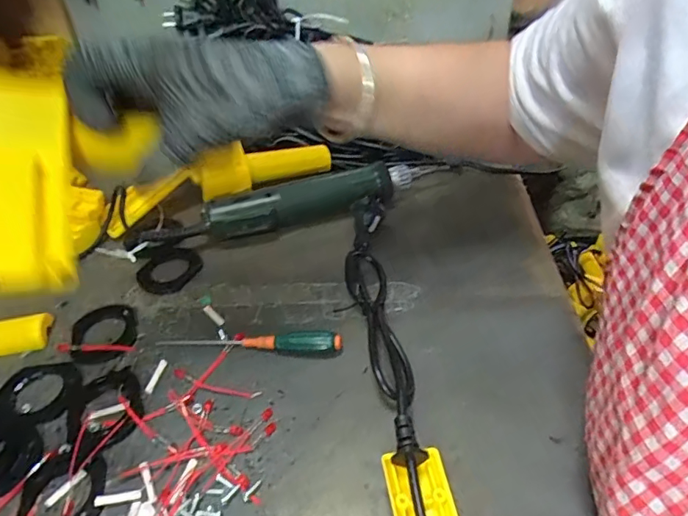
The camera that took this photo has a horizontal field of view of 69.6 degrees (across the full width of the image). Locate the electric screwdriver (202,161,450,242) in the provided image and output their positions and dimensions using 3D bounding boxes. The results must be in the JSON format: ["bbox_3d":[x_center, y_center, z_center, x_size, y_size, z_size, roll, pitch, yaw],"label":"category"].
[{"bbox_3d":[-0.014,-0.060,0.498,0.241,0.038,0.032,-13,43,-10],"label":"electric screwdriver"}]

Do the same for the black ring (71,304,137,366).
[{"bbox_3d":[-0.198,0.062,0.408,0.052,0.008,0.063,-23,45,-20],"label":"black ring"}]

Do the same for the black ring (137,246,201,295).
[{"bbox_3d":[-0.161,0.010,0.462,0.058,0.006,0.058,-2,42,2],"label":"black ring"}]

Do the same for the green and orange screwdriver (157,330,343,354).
[{"bbox_3d":[-0.073,0.062,0.384,0.142,0.017,0.017,3,42,8],"label":"green and orange screwdriver"}]

